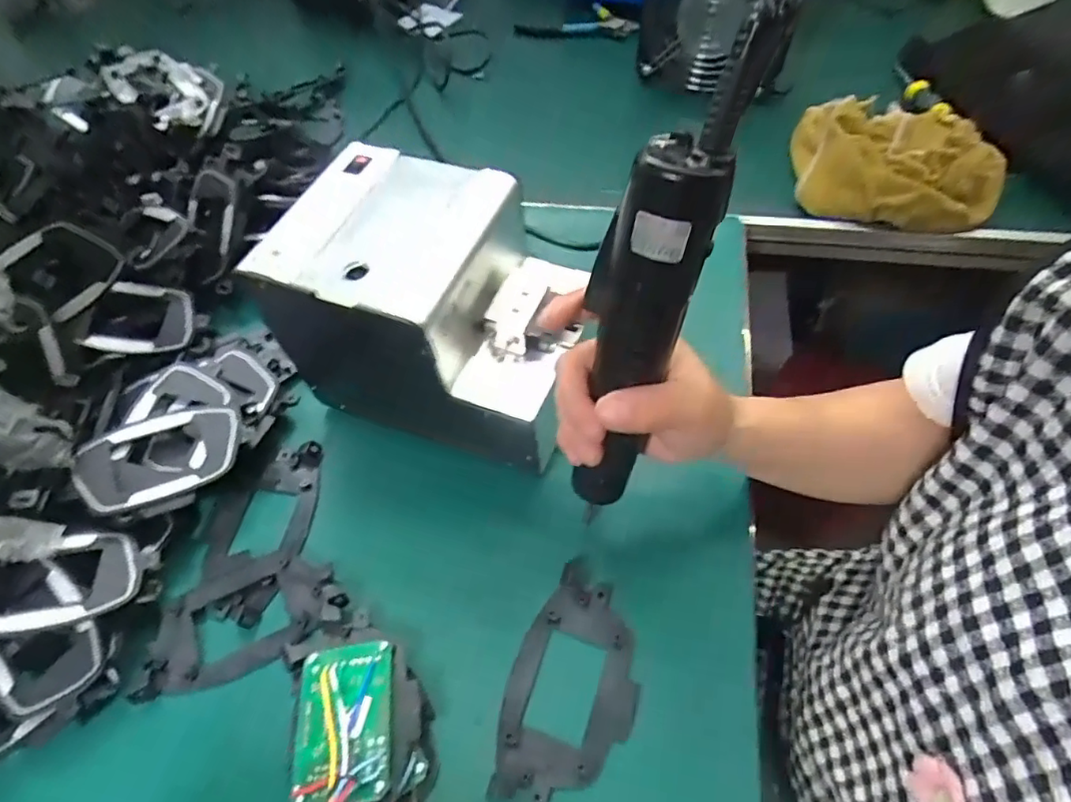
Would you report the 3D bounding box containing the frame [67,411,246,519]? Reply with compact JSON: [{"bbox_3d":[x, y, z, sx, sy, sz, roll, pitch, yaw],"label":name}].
[{"bbox_3d":[-0.247,0.042,0.390,0.095,0.012,0.069,-8,64,-12],"label":"frame"}]

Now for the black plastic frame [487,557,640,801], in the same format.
[{"bbox_3d":[0.022,0.158,0.332,0.070,0.007,0.122,12,60,8],"label":"black plastic frame"}]

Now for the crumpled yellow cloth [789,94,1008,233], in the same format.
[{"bbox_3d":[0.320,-0.209,0.517,0.166,0.051,0.110,3,58,4],"label":"crumpled yellow cloth"}]

